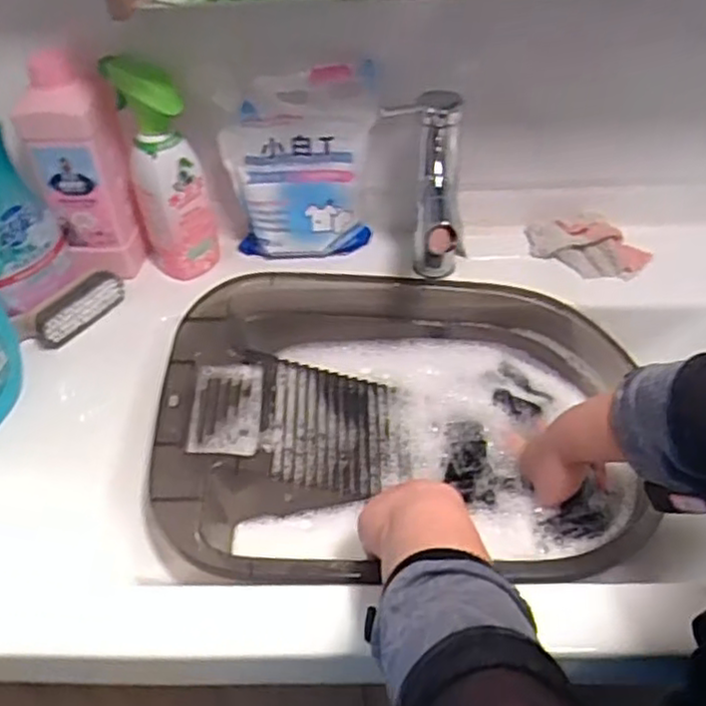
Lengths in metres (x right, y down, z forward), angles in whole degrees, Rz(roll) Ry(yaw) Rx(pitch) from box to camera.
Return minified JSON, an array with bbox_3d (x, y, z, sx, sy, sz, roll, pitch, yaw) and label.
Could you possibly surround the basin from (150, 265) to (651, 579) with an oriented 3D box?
[{"bbox_3d":[0.050,0.073,0.682,0.445,0.107,0.331,0,45,4],"label":"basin"}]

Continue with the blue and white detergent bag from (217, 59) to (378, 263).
[{"bbox_3d":[-0.055,-0.196,0.762,0.153,0.212,0.038,-5,45,-2],"label":"blue and white detergent bag"}]

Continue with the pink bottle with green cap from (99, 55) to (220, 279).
[{"bbox_3d":[-0.199,-0.192,0.760,0.075,0.228,0.082,-16,46,-12],"label":"pink bottle with green cap"}]

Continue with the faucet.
[{"bbox_3d":[0.081,-0.126,0.705,0.057,0.203,0.167,2,45,6],"label":"faucet"}]

